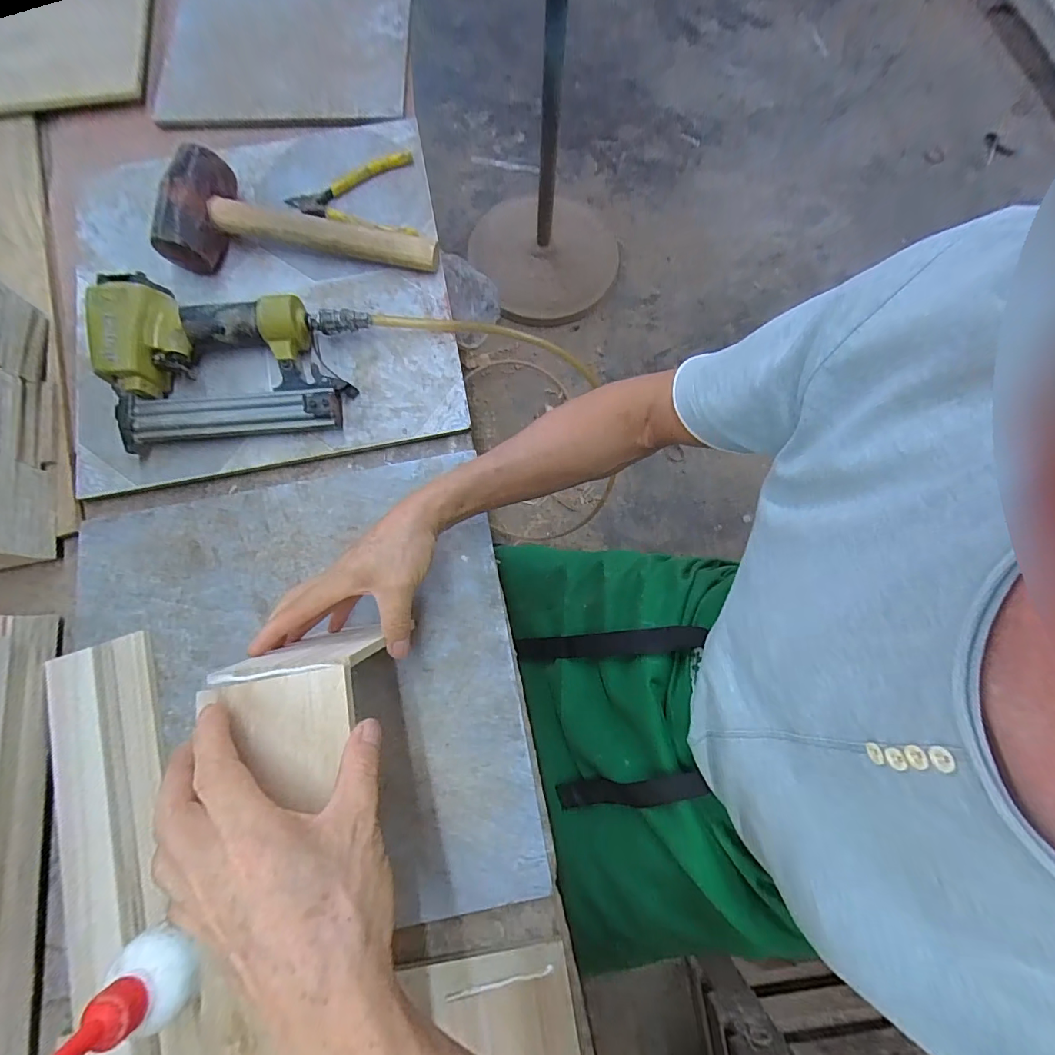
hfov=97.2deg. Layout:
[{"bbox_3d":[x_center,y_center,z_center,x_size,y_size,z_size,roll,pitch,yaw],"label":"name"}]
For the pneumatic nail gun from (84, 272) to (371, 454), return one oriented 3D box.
[{"bbox_3d":[-0.292,-0.159,0.456,0.250,0.057,0.158,1,76,0],"label":"pneumatic nail gun"}]

